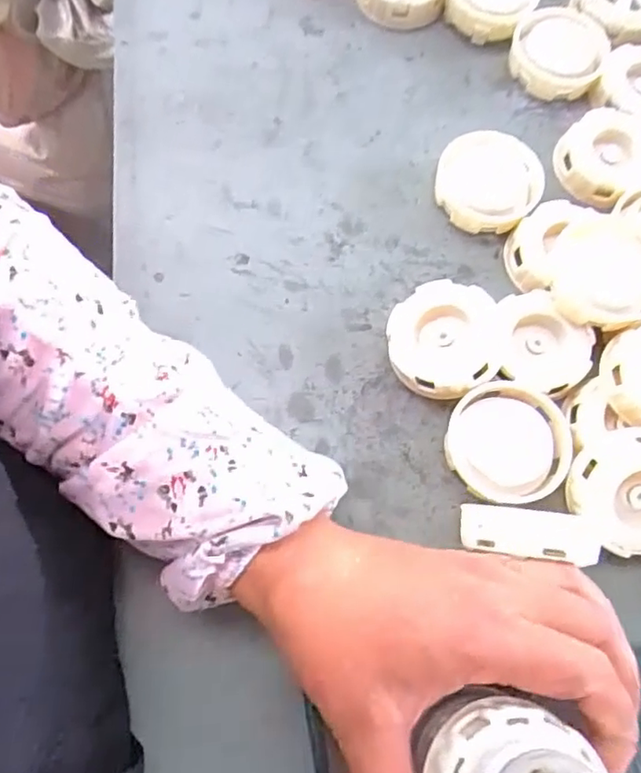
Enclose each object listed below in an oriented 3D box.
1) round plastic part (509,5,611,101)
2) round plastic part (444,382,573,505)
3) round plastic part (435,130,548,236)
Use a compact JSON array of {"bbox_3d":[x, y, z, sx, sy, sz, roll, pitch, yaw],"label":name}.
[{"bbox_3d":[0.165,-0.234,0.420,0.065,0.015,0.072,5,71,1],"label":"round plastic part"},{"bbox_3d":[0.102,0.029,0.326,0.065,0.017,0.062,1,71,-2],"label":"round plastic part"},{"bbox_3d":[0.105,-0.127,0.379,0.064,0.020,0.064,1,71,-2],"label":"round plastic part"}]

